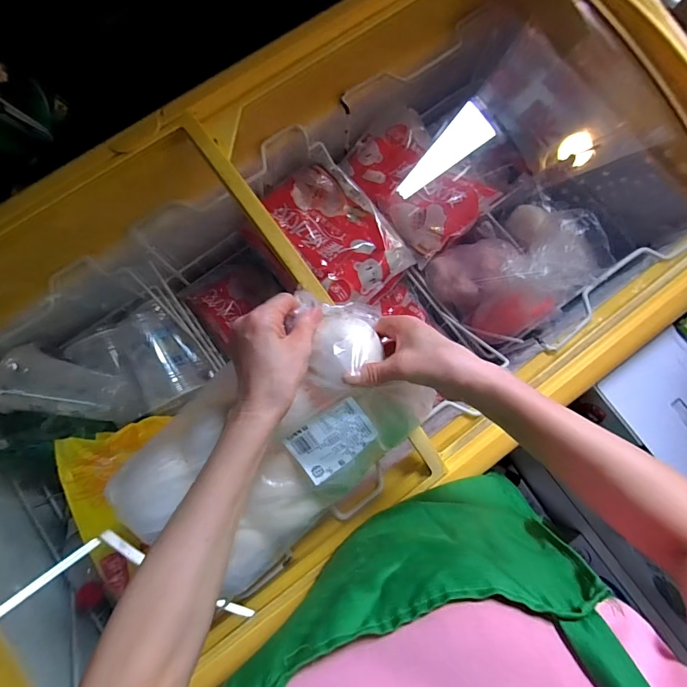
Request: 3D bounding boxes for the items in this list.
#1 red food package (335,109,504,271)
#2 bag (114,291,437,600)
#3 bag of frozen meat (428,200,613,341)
[{"bbox_3d":[0.126,-0.283,0.696,0.179,0.049,0.241,-41,83,-6],"label":"red food package"},{"bbox_3d":[-0.066,0.094,0.395,0.297,0.078,0.179,-42,83,-6],"label":"bag"},{"bbox_3d":[0.259,-0.112,0.619,0.189,0.159,0.182,-29,82,-5],"label":"bag of frozen meat"}]

